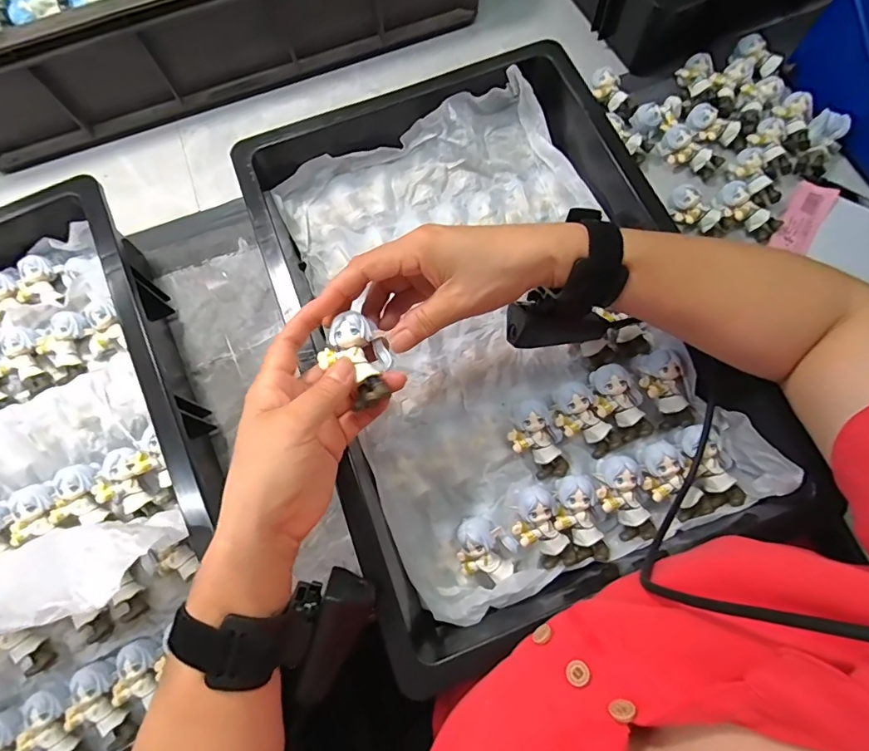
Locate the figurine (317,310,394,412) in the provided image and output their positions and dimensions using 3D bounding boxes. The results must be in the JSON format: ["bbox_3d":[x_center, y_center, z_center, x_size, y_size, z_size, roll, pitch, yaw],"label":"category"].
[{"bbox_3d":[-0.047,-0.009,0.286,0.041,0.021,0.056,-28,78,-6],"label":"figurine"}]

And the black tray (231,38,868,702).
[{"bbox_3d":[0.044,-0.044,0.364,0.304,0.076,0.440,-20,77,-4],"label":"black tray"}]

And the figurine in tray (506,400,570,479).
[{"bbox_3d":[0.080,0.050,0.359,0.039,0.025,0.061,-25,75,-6],"label":"figurine in tray"}]

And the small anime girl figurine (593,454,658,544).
[{"bbox_3d":[0.139,0.090,0.339,0.035,0.022,0.061,-14,74,-2],"label":"small anime girl figurine"}]

